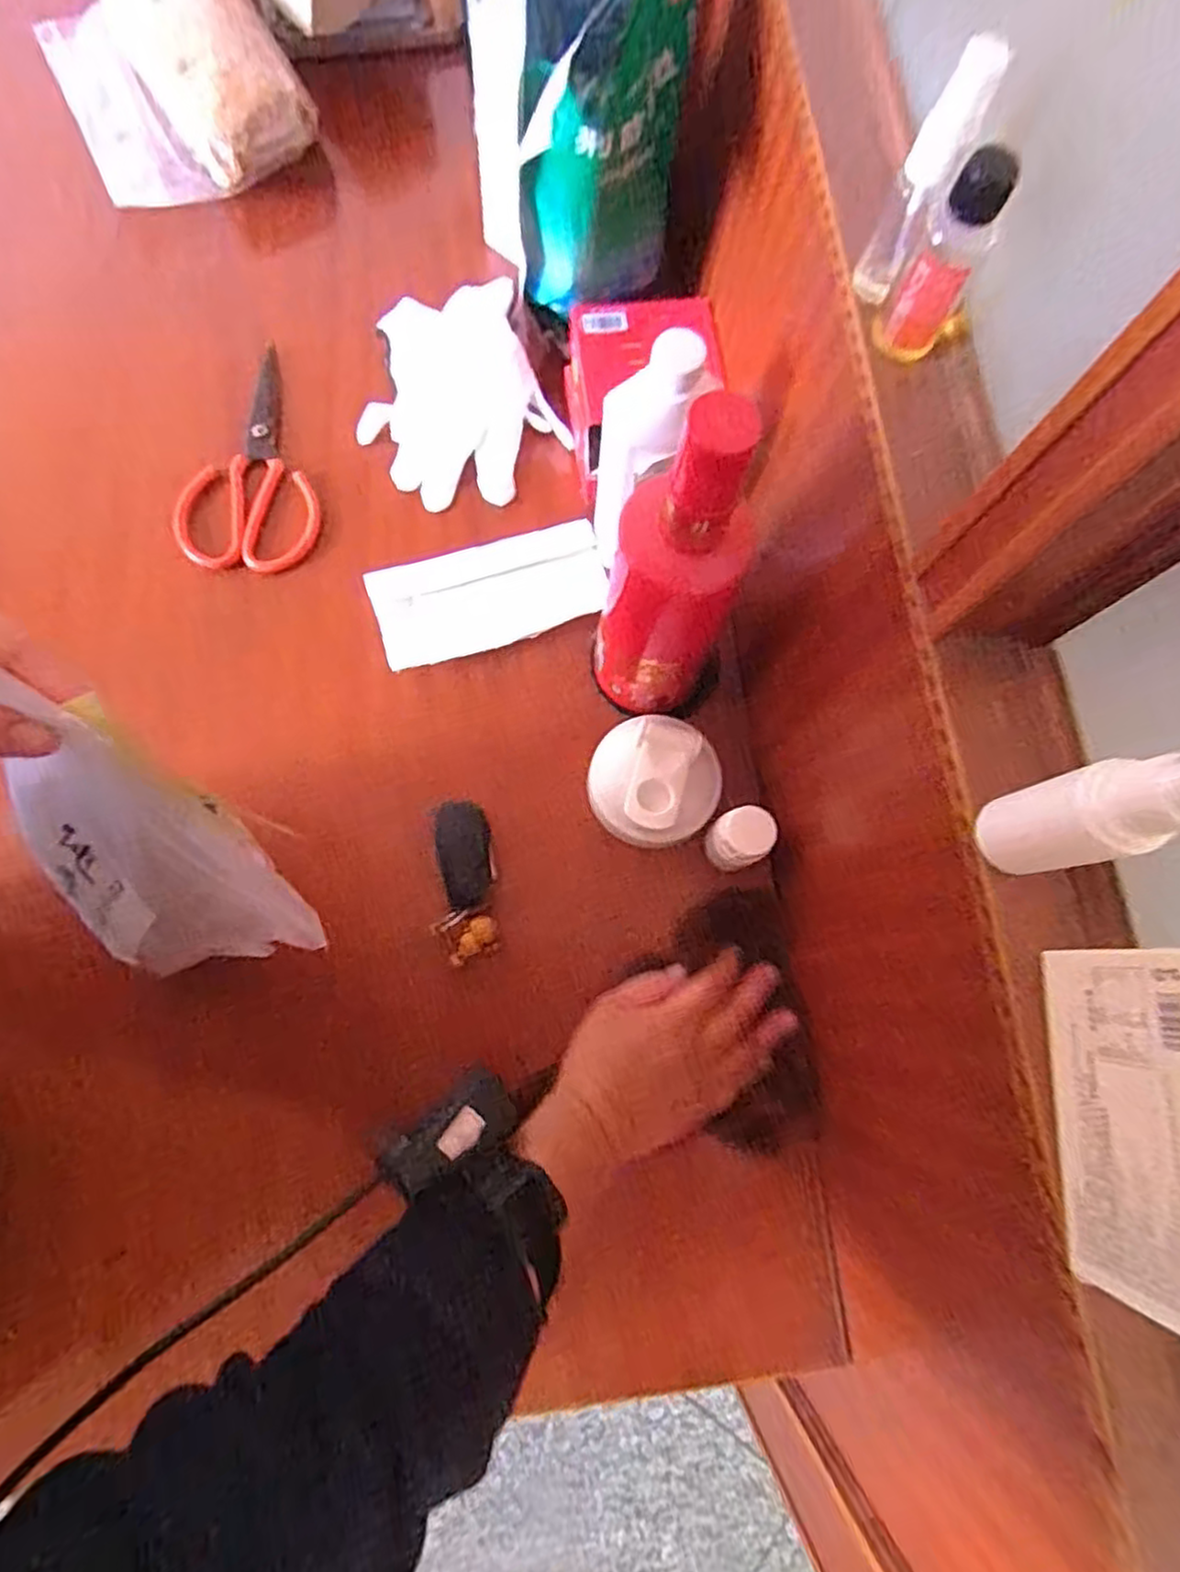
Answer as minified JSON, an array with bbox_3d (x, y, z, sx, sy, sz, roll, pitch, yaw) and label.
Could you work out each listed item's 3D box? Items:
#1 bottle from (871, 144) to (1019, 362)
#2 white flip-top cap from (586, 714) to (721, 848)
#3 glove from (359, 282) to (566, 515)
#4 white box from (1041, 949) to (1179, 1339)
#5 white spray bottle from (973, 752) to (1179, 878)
[{"bbox_3d":[0.145,-0.214,0.292,0.032,0.074,0.030,1,76,-4],"label":"bottle"},{"bbox_3d":[0.043,-0.005,0.485,0.085,0.055,0.082,1,76,-4],"label":"white flip-top cap"},{"bbox_3d":[-0.105,-0.301,0.552,0.151,0.050,0.165,-17,78,-8],"label":"glove"},{"bbox_3d":[0.176,0.105,0.218,0.025,0.068,0.104,4,76,-3],"label":"white box"},{"bbox_3d":[0.159,0.007,0.221,0.026,0.099,0.029,-12,78,-7],"label":"white spray bottle"}]

